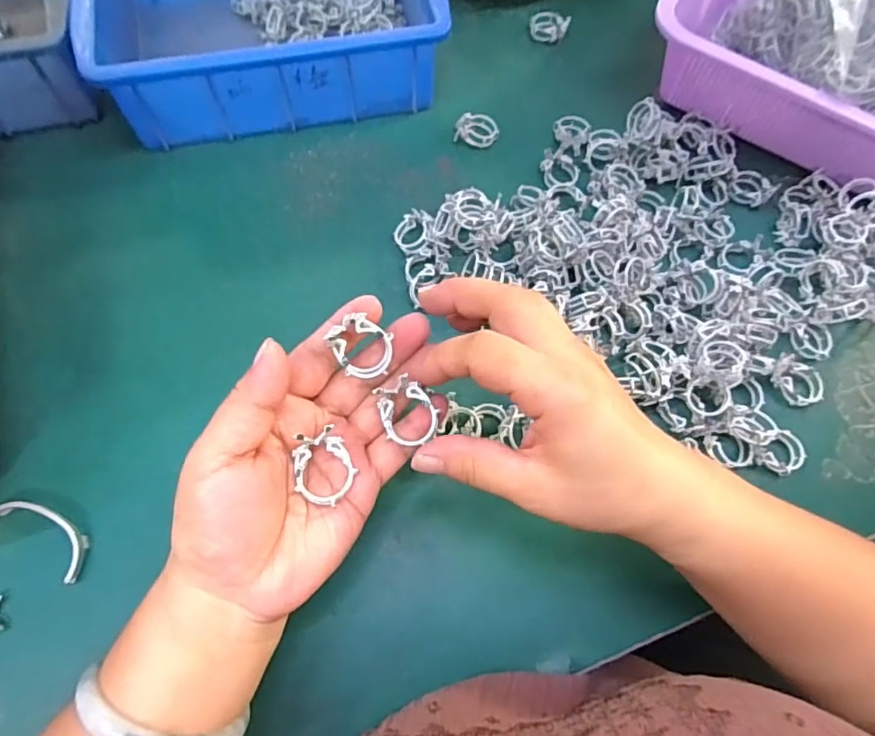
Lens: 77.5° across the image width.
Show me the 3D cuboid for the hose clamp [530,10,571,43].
[{"bbox_3d":[0.095,-0.291,0.465,0.031,0.012,0.026,20,68,6],"label":"hose clamp"}]

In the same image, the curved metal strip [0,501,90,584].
[{"bbox_3d":[-0.216,0.090,0.293,0.063,0.008,0.026,22,69,6],"label":"curved metal strip"}]

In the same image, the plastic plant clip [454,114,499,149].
[{"bbox_3d":[0.030,-0.182,0.419,0.033,0.014,0.024,12,68,2],"label":"plastic plant clip"}]

